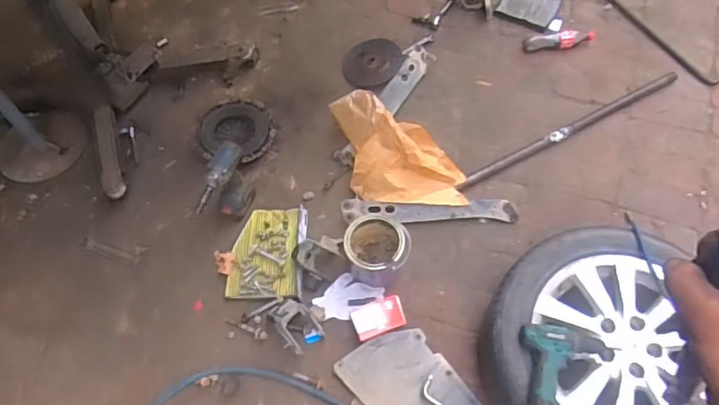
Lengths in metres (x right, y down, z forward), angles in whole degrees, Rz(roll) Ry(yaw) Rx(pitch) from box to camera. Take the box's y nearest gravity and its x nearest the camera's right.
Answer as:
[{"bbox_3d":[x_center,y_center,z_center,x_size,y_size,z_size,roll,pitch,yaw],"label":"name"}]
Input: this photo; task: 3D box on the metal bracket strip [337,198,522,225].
[{"bbox_3d":[0.188,0.019,1.515,0.473,0.047,0.066,0,61,4],"label":"metal bracket strip"}]

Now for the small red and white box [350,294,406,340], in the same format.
[{"bbox_3d":[0.049,0.288,1.393,0.130,0.026,0.085,-18,61,-6],"label":"small red and white box"}]

